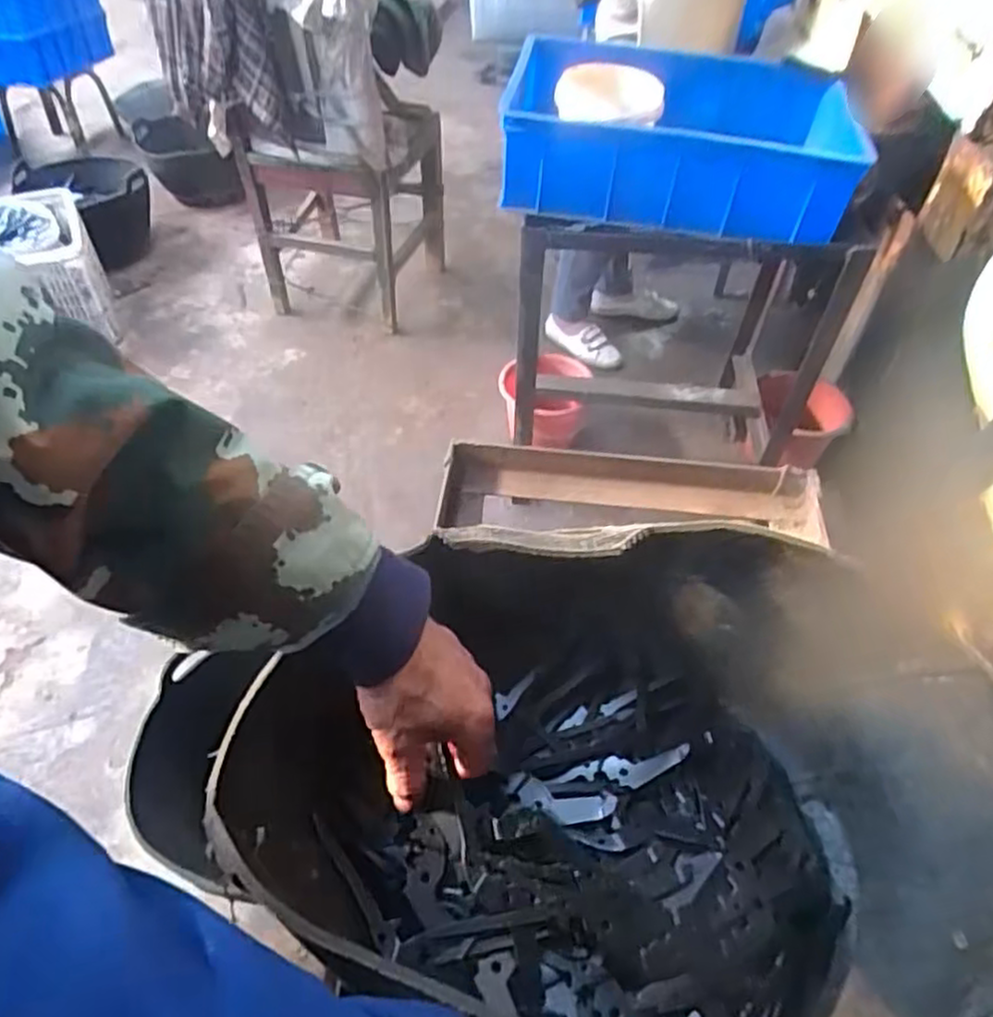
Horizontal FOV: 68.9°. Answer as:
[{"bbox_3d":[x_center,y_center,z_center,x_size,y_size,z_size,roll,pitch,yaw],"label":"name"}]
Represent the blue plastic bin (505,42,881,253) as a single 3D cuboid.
[{"bbox_3d":[0.274,-0.578,1.117,0.479,0.152,0.353,7,47,5],"label":"blue plastic bin"}]

